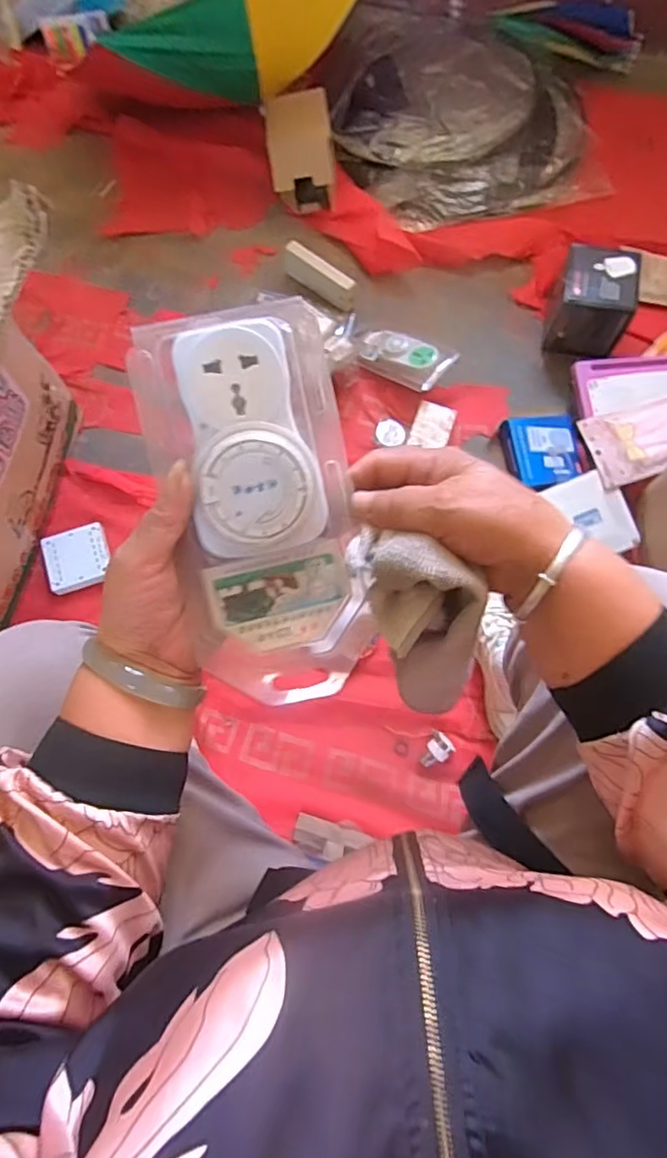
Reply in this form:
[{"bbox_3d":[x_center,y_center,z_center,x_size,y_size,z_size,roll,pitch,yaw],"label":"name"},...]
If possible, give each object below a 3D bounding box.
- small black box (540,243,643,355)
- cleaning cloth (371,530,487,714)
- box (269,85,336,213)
[{"bbox_3d":[0.408,-0.439,0.932,0.116,0.111,0.118,15,74,5],"label":"small black box"},{"bbox_3d":[0.057,0.034,0.365,0.056,0.156,0.046,-21,47,-5],"label":"cleaning cloth"},{"bbox_3d":[-0.056,-0.733,0.998,0.109,0.090,0.150,-6,74,-1],"label":"box"}]

